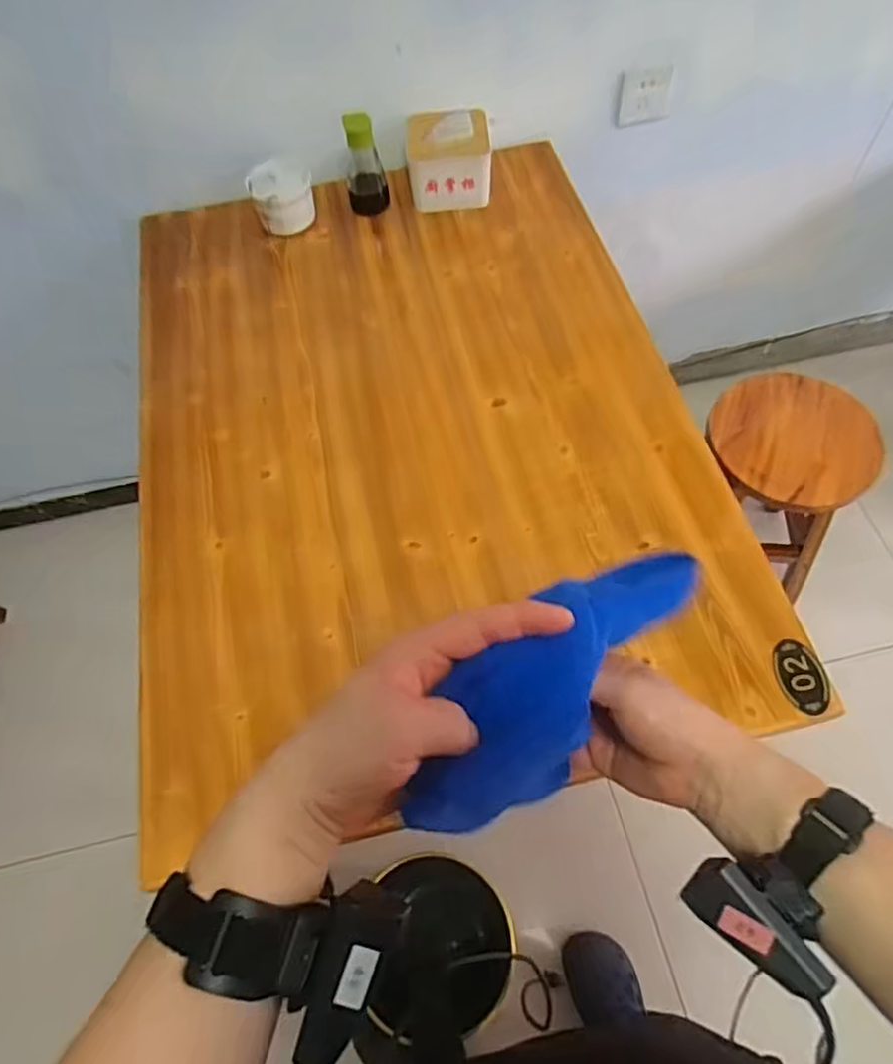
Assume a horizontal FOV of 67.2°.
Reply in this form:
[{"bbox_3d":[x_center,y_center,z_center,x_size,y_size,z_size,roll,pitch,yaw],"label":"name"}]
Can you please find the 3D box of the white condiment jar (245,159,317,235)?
[{"bbox_3d":[-0.246,-0.499,1.007,0.095,0.087,0.083,-10,63,-6],"label":"white condiment jar"}]

